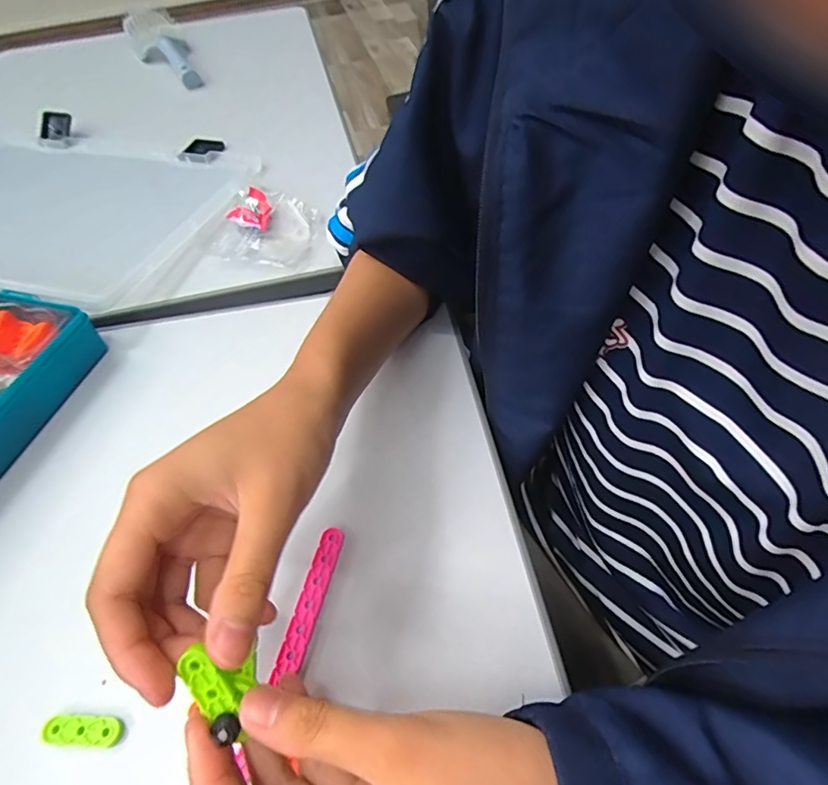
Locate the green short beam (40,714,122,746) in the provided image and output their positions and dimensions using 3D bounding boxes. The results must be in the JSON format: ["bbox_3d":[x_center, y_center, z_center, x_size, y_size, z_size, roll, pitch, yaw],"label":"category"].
[{"bbox_3d":[-0.160,0.163,0.250,0.038,0.007,0.012,-1,53,4],"label":"green short beam"}]

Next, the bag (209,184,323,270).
[{"bbox_3d":[-0.134,-0.149,0.469,0.085,0.023,0.087,2,53,6],"label":"bag"}]

